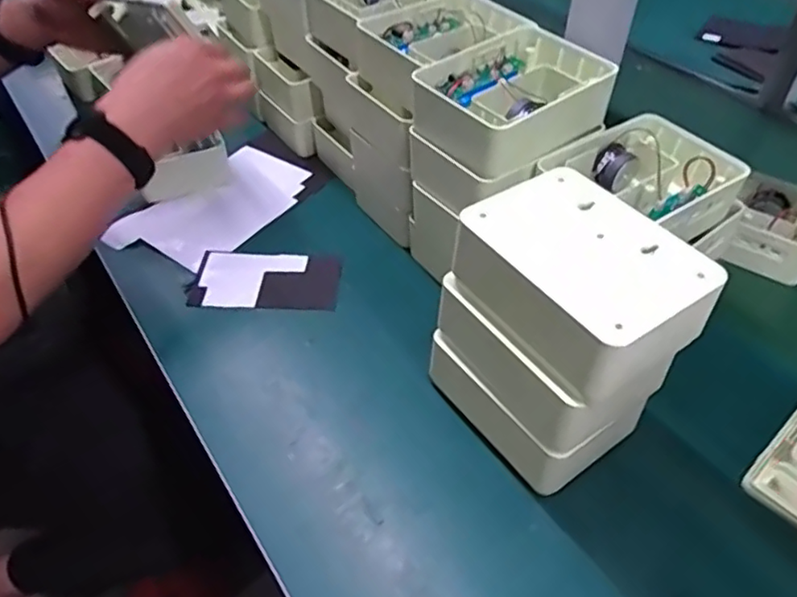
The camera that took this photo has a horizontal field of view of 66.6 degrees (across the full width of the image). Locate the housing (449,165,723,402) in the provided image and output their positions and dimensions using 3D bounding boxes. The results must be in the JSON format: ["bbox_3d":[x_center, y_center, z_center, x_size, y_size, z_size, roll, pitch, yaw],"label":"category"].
[{"bbox_3d":[0.113,-0.010,0.394,0.112,0.064,0.135,-24,50,-21],"label":"housing"}]

